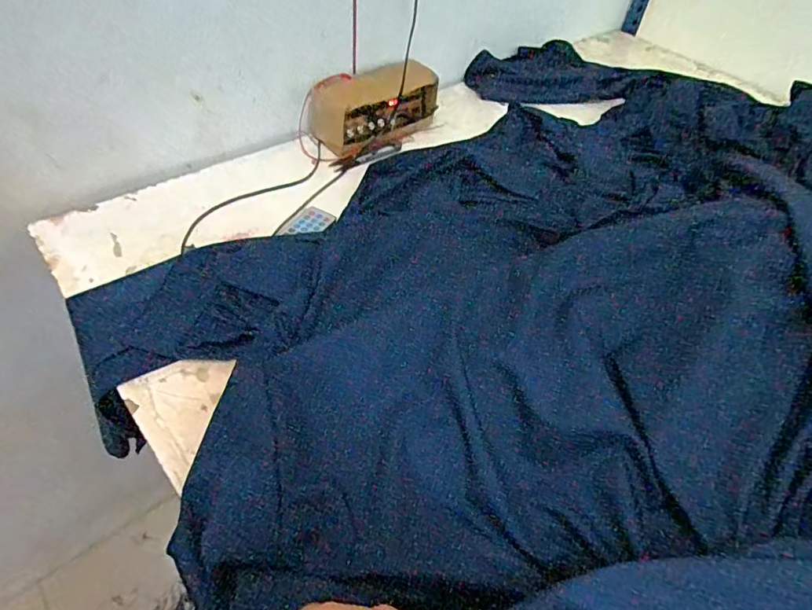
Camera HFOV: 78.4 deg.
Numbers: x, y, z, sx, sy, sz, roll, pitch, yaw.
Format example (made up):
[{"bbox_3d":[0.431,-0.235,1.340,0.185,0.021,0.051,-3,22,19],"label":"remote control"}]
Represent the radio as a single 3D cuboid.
[{"bbox_3d":[-0.042,-0.292,0.728,0.187,0.084,0.077,-28,58,-26],"label":"radio"}]

